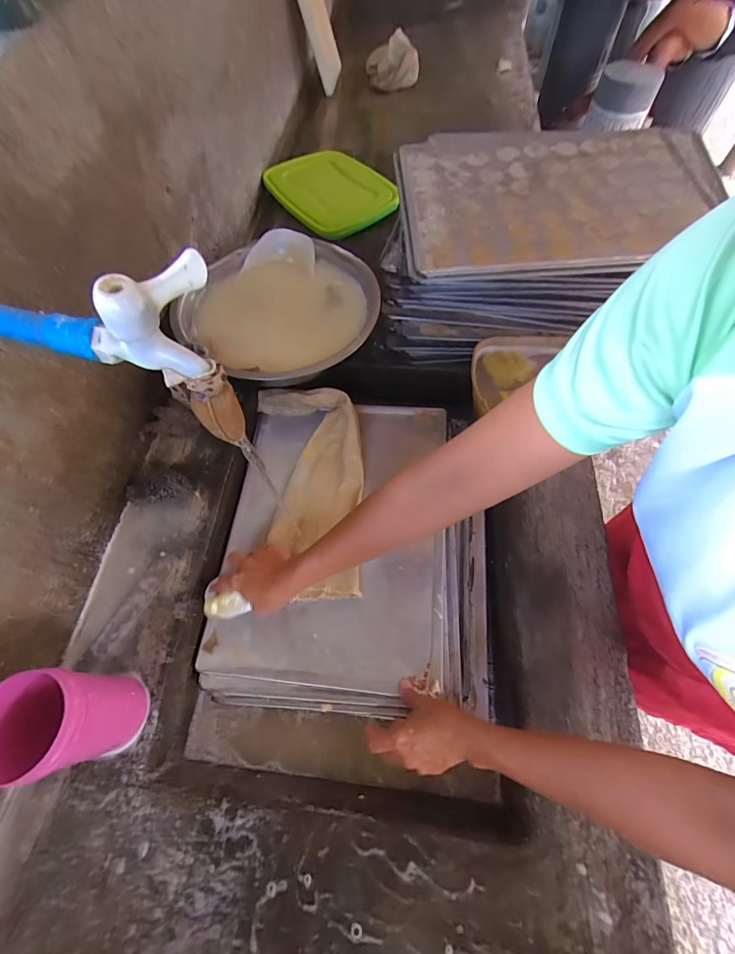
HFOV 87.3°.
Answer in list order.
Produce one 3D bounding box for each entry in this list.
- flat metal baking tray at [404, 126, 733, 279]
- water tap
[{"bbox_3d":[0.307,-0.456,0.611,0.503,0.027,0.338,-4,64,-1],"label":"flat metal baking tray"},{"bbox_3d":[-0.139,-0.096,0.248,0.085,0.065,0.033,-13,64,-5],"label":"water tap"}]

